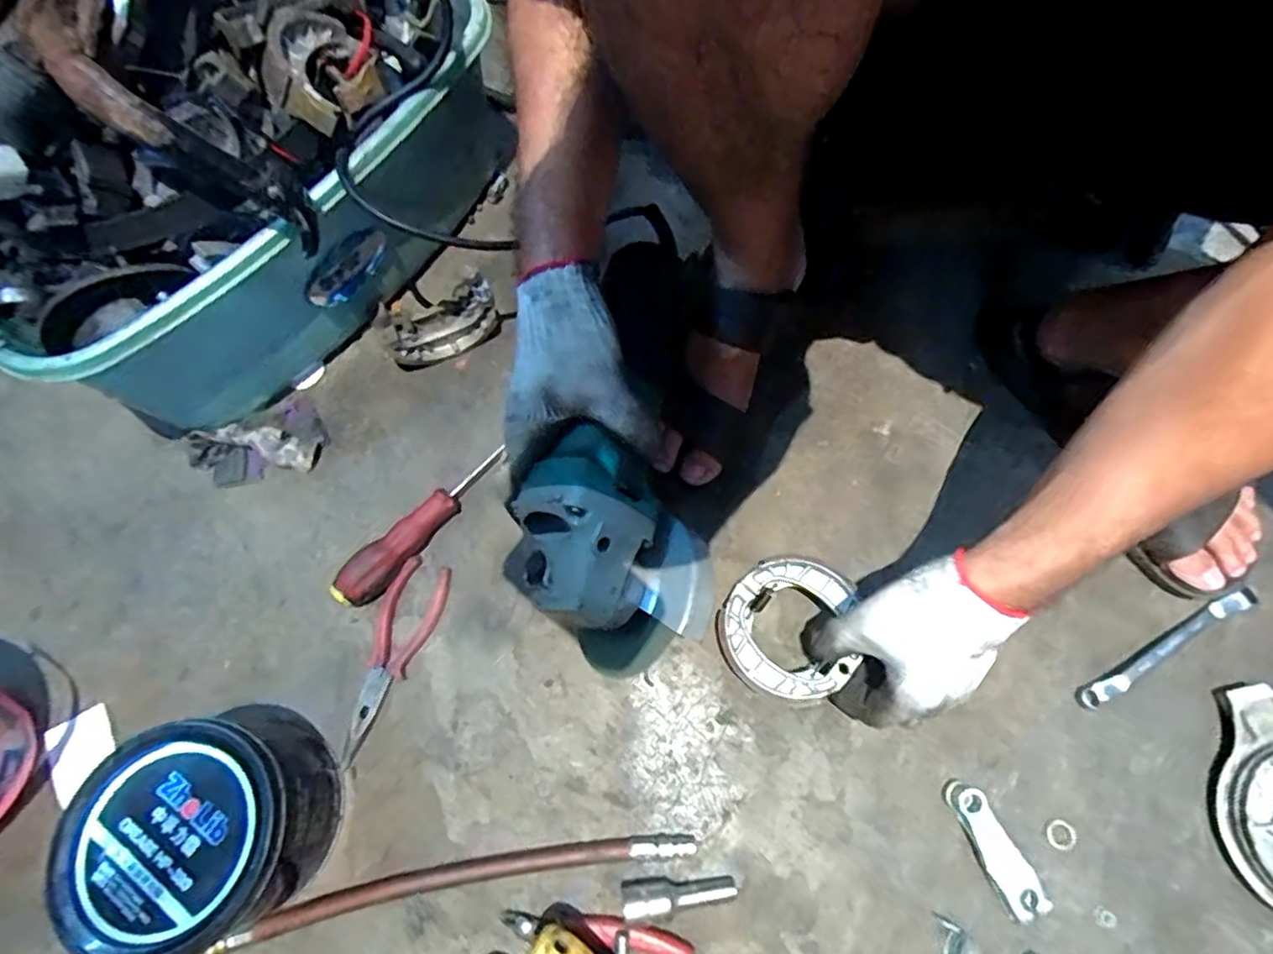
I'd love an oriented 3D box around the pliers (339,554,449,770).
[{"bbox_3d":[-0.190,0.136,0.473,0.043,0.010,0.150,22,73,8],"label":"pliers"}]

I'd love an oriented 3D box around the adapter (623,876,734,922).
[{"bbox_3d":[0.028,0.274,0.410,0.074,0.022,0.019,-6,71,-1],"label":"adapter"}]

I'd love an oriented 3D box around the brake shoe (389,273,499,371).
[{"bbox_3d":[-0.169,-0.132,0.544,0.095,0.045,0.040,-24,72,-7],"label":"brake shoe"}]

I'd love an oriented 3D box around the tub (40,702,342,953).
[{"bbox_3d":[-0.267,0.219,0.396,0.123,0.100,0.115,0,71,1],"label":"tub"}]

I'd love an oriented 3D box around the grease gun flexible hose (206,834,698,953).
[{"bbox_3d":[-0.120,0.269,0.415,0.313,0.015,0.023,-11,71,-3],"label":"grease gun flexible hose"}]

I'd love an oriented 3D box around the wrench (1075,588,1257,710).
[{"bbox_3d":[0.391,0.126,0.459,0.154,0.015,0.015,-29,73,-8],"label":"wrench"}]

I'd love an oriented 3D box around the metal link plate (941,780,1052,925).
[{"bbox_3d":[0.241,0.248,0.415,0.027,0.020,0.085,-23,72,-7],"label":"metal link plate"}]

